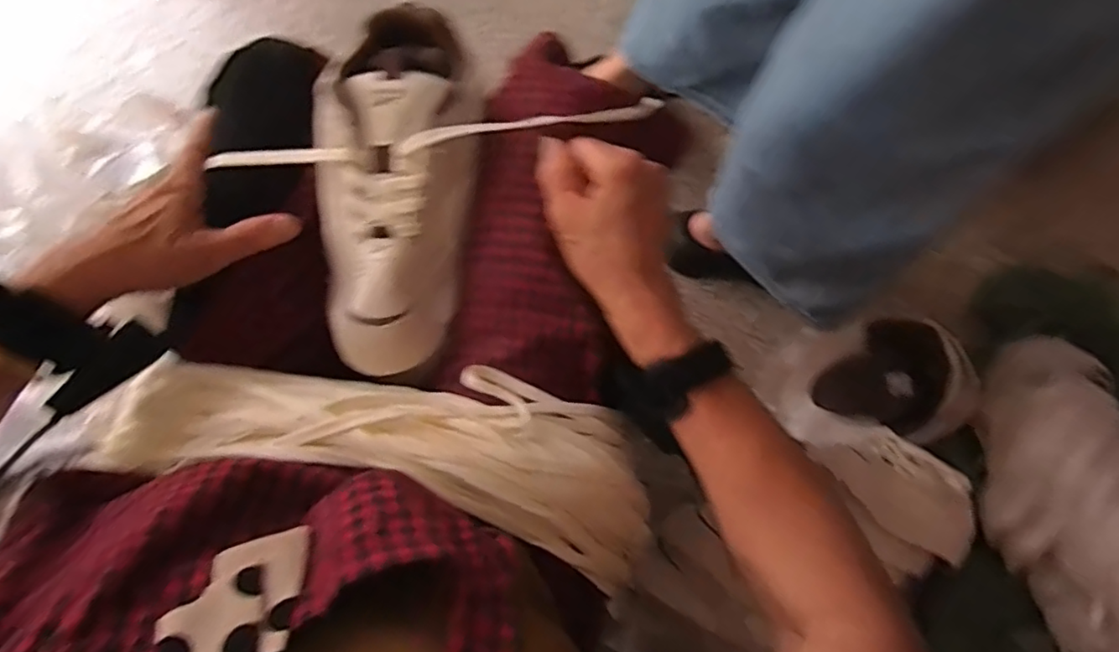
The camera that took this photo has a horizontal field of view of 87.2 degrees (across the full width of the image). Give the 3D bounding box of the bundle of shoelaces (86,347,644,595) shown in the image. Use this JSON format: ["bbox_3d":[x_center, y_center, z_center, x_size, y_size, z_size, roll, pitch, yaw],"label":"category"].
[{"bbox_3d":[-0.117,0.075,0.386,0.361,0.073,0.117,12,70,5],"label":"bundle of shoelaces"}]

